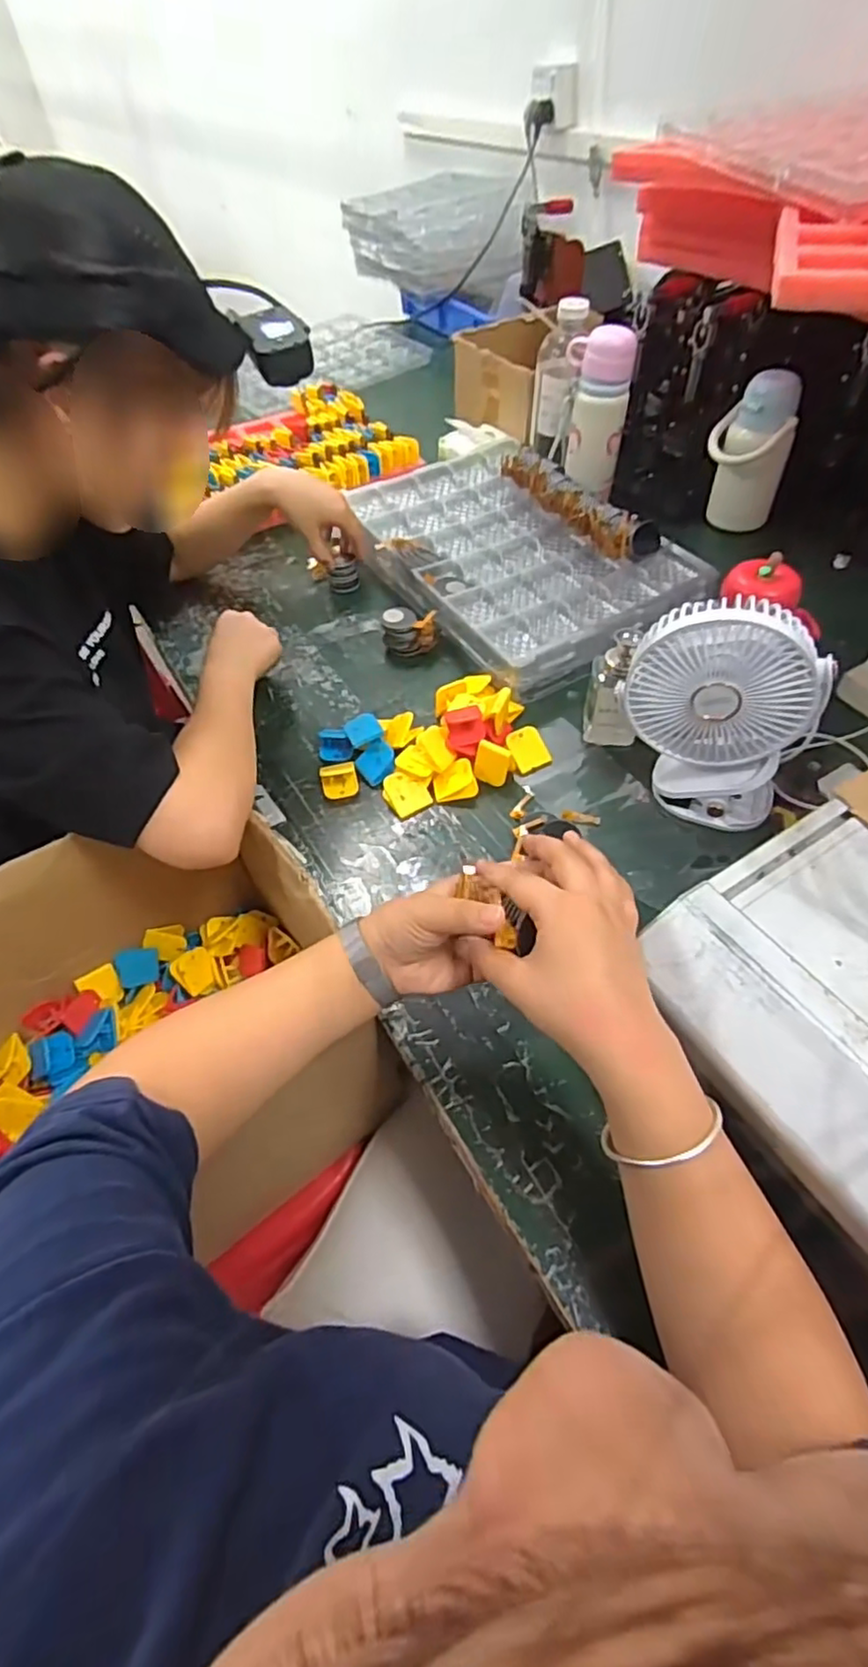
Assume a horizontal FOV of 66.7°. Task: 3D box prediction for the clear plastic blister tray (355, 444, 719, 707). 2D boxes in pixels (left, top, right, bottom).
[{"bbox_3d":[0.100,-0.372,0.866,0.317,0.044,0.478,-24,55,-15],"label":"clear plastic blister tray"}]

